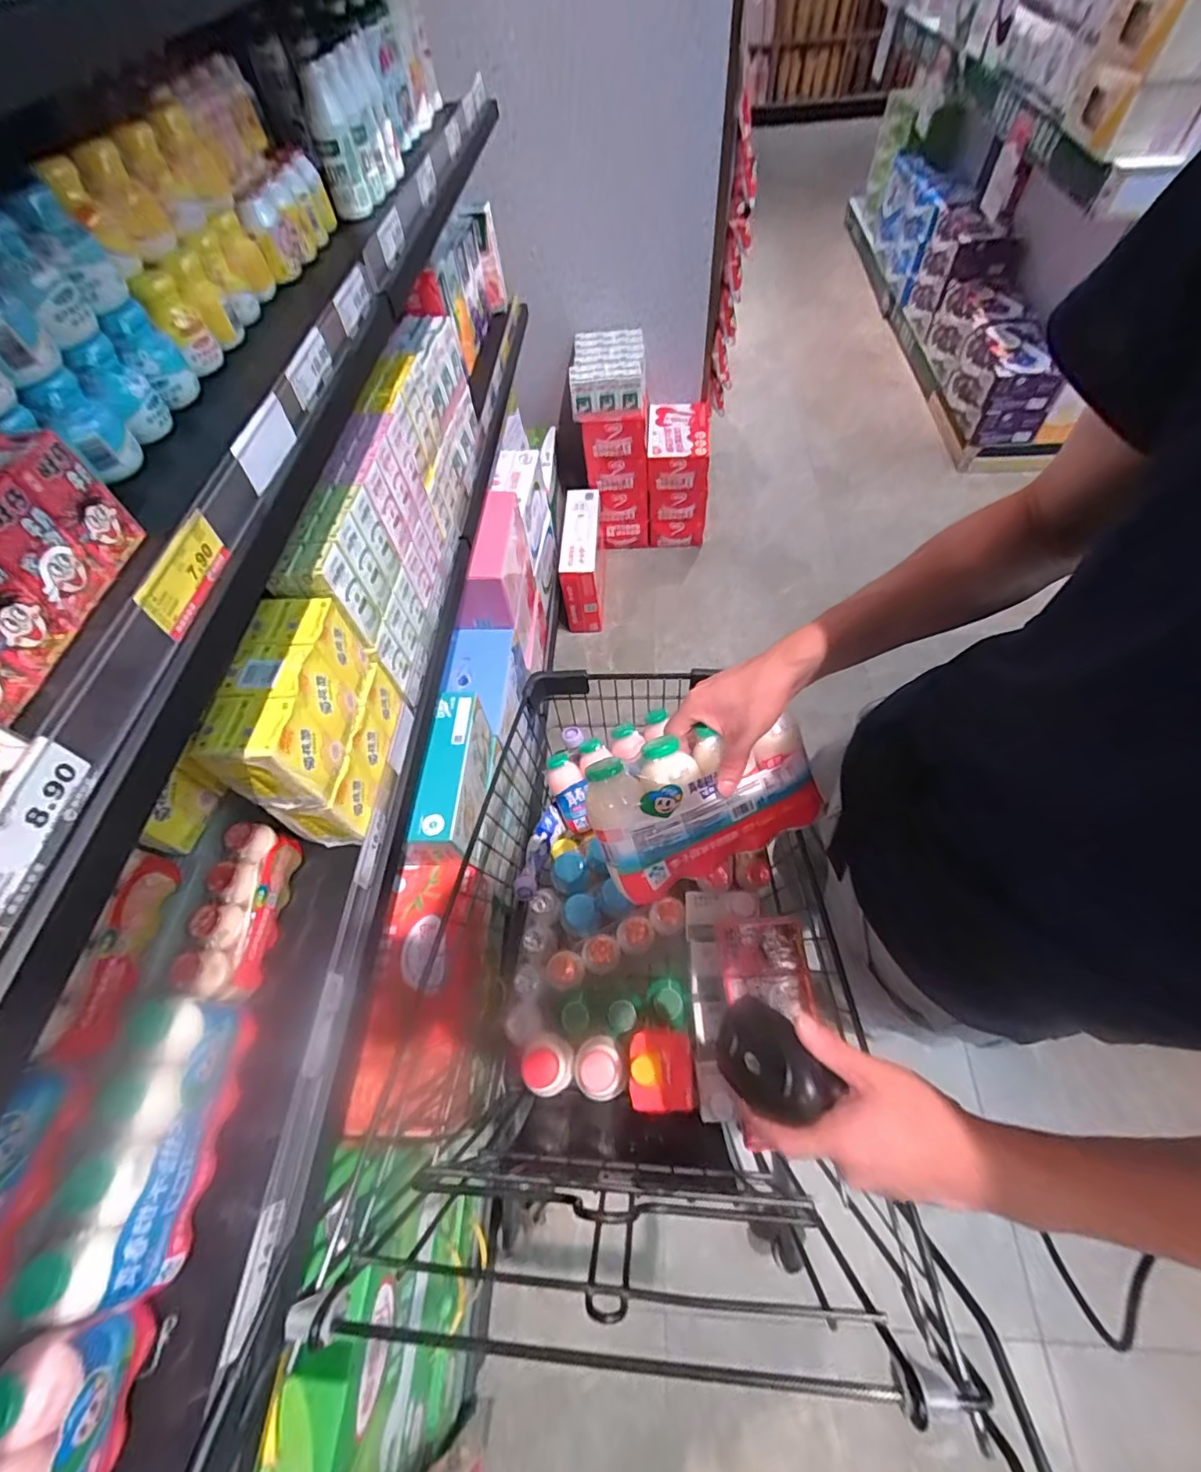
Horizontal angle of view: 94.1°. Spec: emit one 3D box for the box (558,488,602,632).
[{"bbox_3d":[-0.060,-0.548,1.796,0.108,0.285,0.440,-1,58,3],"label":"box"}]

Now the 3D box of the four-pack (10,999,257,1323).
[{"bbox_3d":[-0.369,0.337,0.471,0.063,0.110,0.201,-2,58,2],"label":"four-pack"}]

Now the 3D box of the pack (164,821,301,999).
[{"bbox_3d":[-0.375,0.183,0.593,0.040,0.088,0.170,0,58,4],"label":"pack"}]

